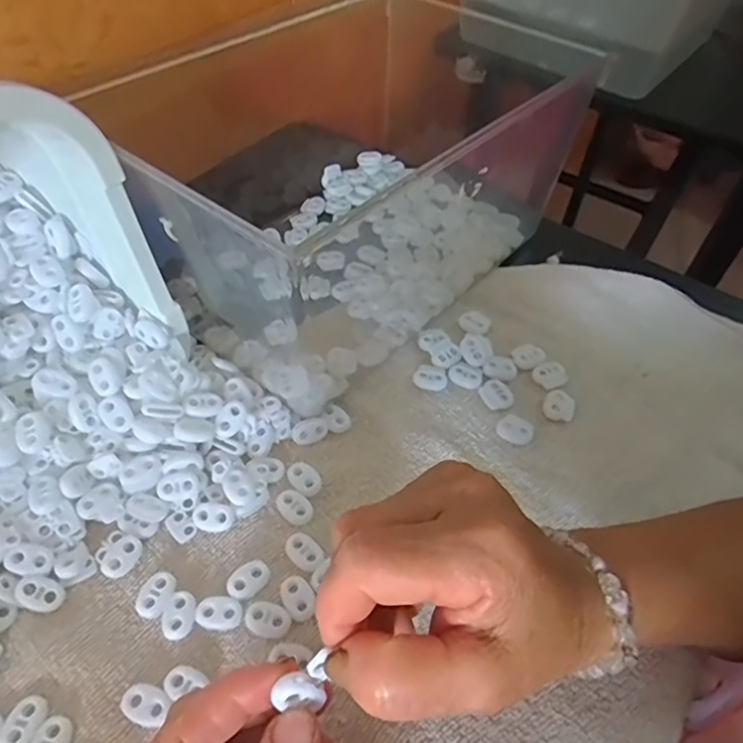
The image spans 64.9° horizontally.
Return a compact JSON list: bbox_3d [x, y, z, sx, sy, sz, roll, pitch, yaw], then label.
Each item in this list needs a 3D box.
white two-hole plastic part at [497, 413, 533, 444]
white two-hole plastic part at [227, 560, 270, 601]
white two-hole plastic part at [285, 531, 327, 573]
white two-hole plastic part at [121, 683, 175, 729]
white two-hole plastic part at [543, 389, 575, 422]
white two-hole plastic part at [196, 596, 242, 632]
[{"bbox_3d":[0.090,0.036,0.363,0.022,0.004,0.018,27,54,16],"label":"white two-hole plastic part"},{"bbox_3d":[-0.062,0.106,0.297,0.016,0.004,0.021,34,57,21],"label":"white two-hole plastic part"},{"bbox_3d":[-0.035,0.095,0.309,0.022,0.005,0.016,39,58,23],"label":"white two-hole plastic part"},{"bbox_3d":[-0.101,0.149,0.261,0.020,0.005,0.015,20,53,11],"label":"white two-hole plastic part"},{"bbox_3d":[0.120,0.022,0.374,0.019,0.005,0.021,20,53,11],"label":"white two-hole plastic part"},{"bbox_3d":[-0.074,0.118,0.286,0.022,0.004,0.015,8,52,2],"label":"white two-hole plastic part"}]

